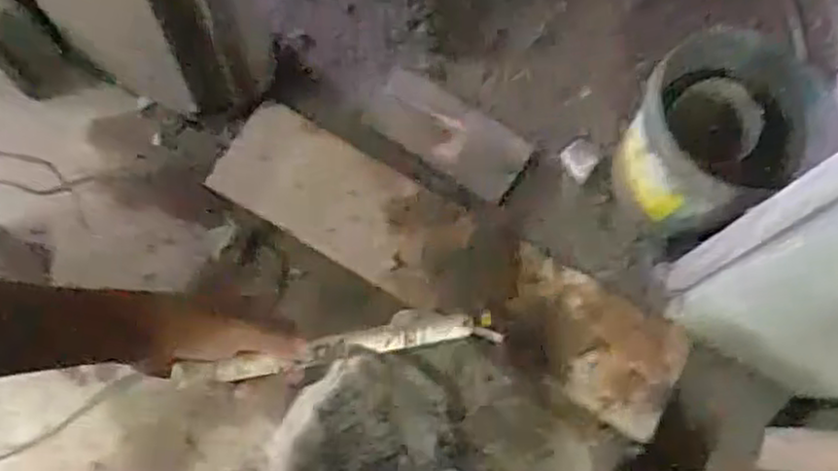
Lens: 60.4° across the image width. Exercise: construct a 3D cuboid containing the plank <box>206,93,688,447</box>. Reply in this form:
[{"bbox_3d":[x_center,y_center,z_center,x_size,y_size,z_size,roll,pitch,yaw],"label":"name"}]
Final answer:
[{"bbox_3d":[0.053,0.050,1.451,1.008,0.057,0.245,29,68,8],"label":"plank"}]

